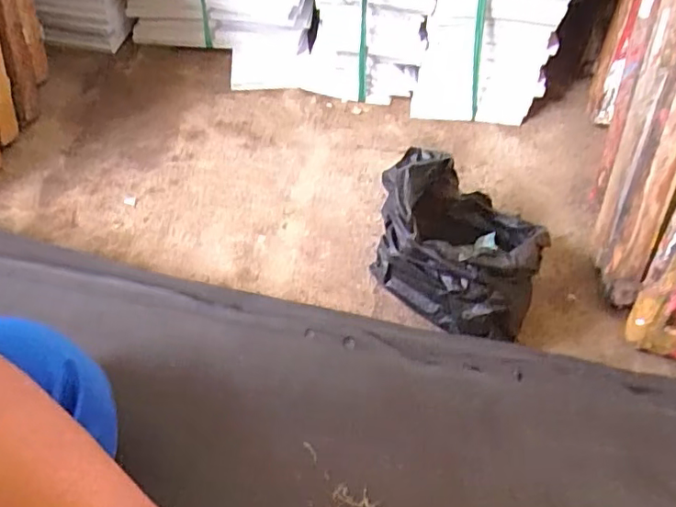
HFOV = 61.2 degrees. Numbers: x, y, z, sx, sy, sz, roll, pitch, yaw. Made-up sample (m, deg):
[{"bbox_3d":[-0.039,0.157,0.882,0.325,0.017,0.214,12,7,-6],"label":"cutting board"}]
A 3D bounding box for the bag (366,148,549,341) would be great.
[{"bbox_3d":[0.122,-0.009,0.582,0.165,0.129,0.142,20,56,15],"label":"bag"}]

